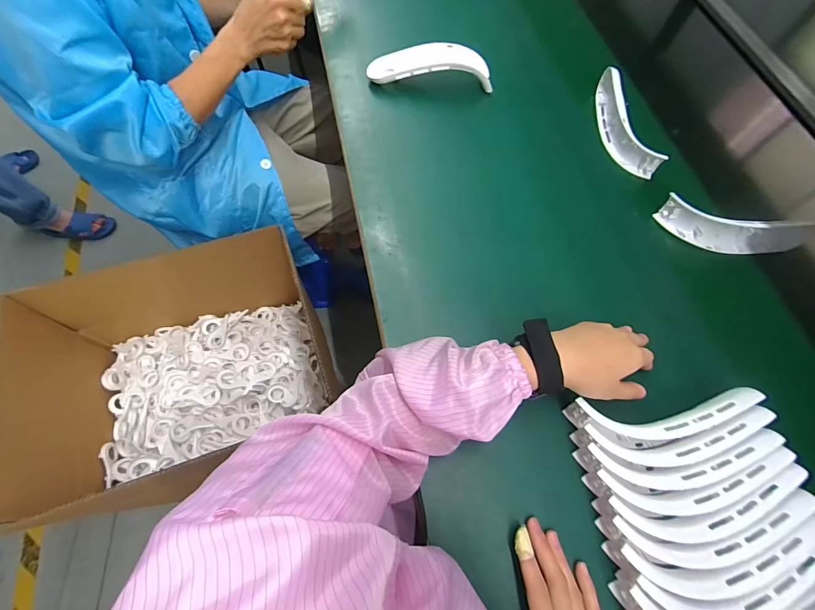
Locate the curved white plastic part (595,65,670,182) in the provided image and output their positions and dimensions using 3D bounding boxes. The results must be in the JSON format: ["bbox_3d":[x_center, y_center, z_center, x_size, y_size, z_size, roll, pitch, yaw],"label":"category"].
[{"bbox_3d":[0.344,-0.296,0.599,0.036,0.055,0.204,-8,67,-7],"label":"curved white plastic part"}]

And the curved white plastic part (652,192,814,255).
[{"bbox_3d":[0.458,-0.103,0.518,0.193,0.049,0.045,15,66,3],"label":"curved white plastic part"}]

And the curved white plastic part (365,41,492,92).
[{"bbox_3d":[0.037,-0.388,0.611,0.198,0.055,0.049,1,66,-3],"label":"curved white plastic part"}]

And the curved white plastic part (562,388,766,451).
[{"bbox_3d":[0.275,0.117,0.385,0.200,0.049,0.048,-2,66,-4],"label":"curved white plastic part"}]

